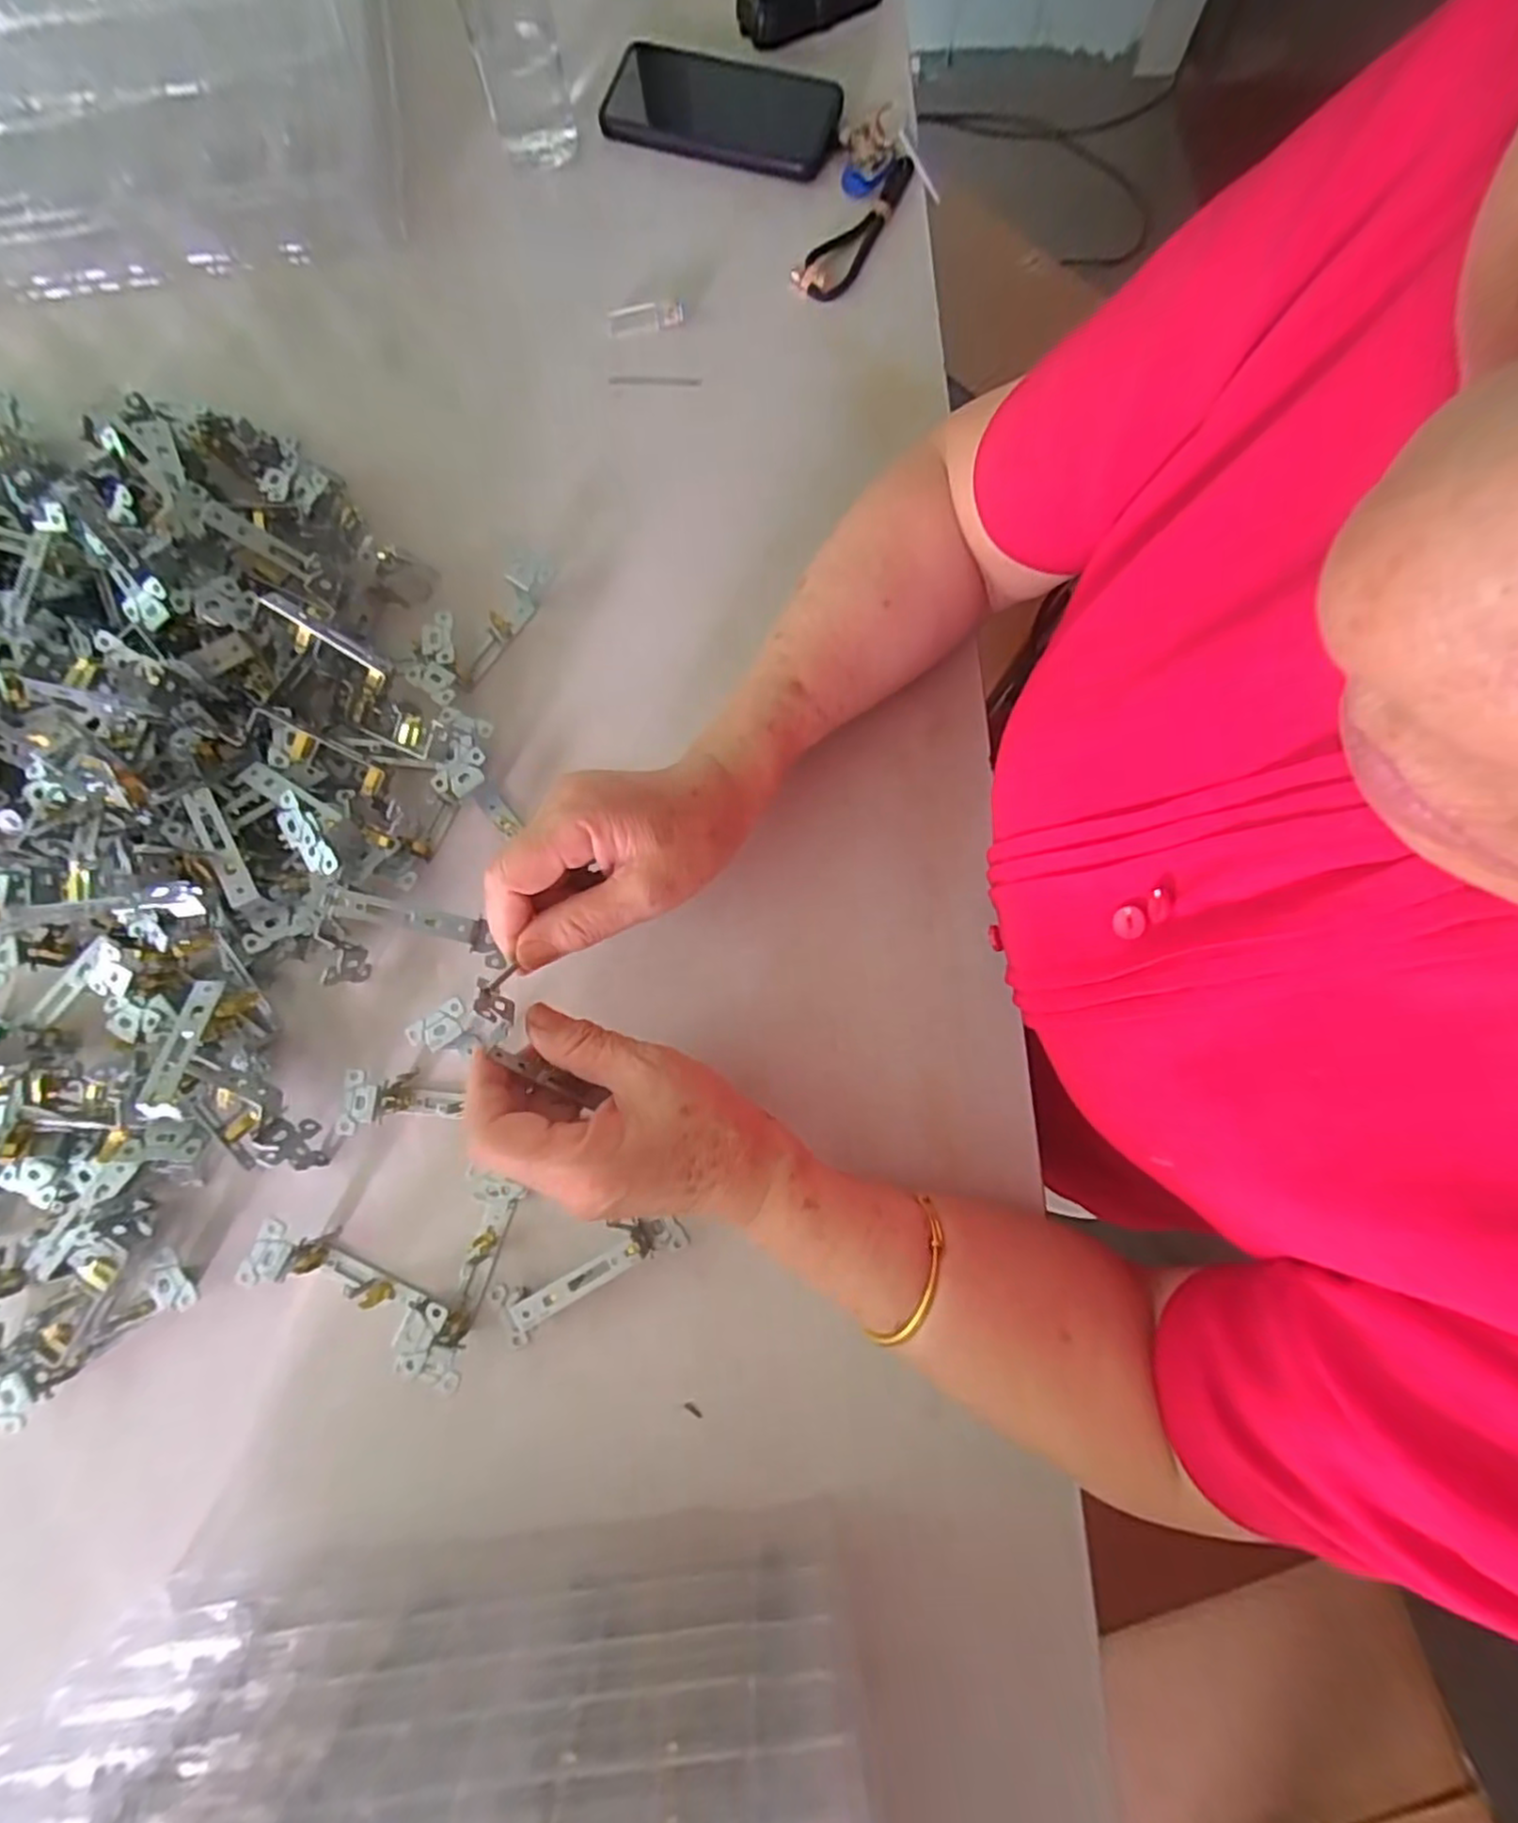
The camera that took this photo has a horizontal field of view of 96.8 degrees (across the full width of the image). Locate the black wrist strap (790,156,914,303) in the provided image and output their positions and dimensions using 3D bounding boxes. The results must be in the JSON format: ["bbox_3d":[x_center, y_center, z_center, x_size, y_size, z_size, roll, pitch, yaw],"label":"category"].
[{"bbox_3d":[0.073,-0.477,0.472,0.036,0.012,0.133,38,82,6],"label":"black wrist strap"}]

